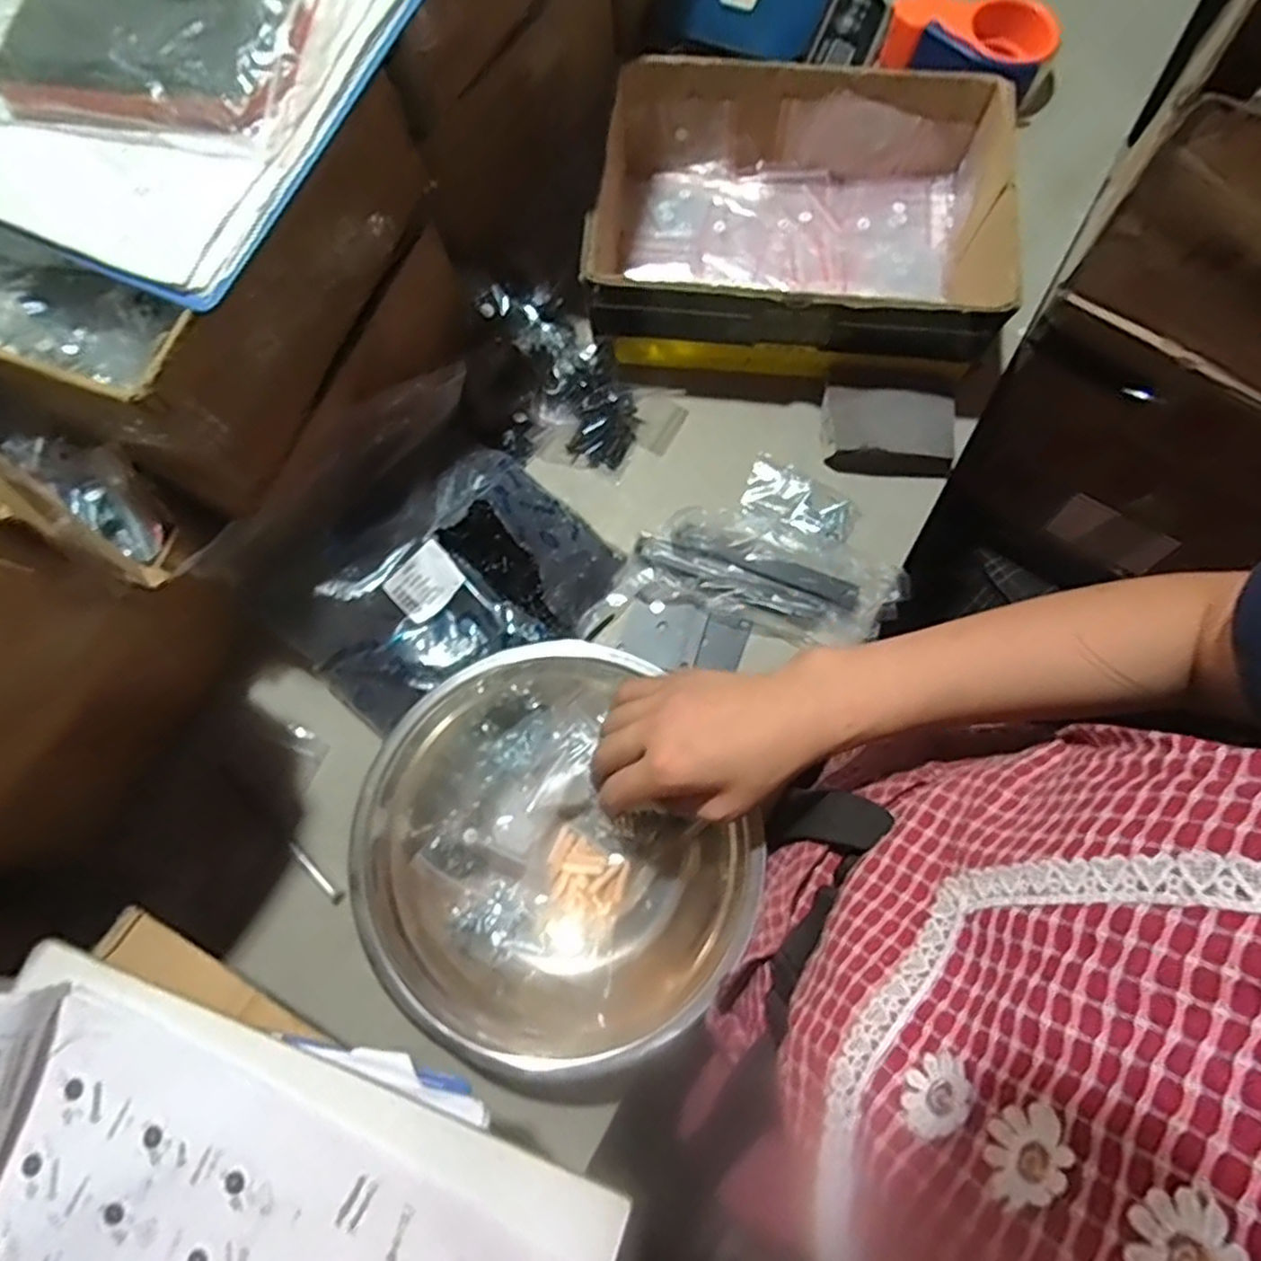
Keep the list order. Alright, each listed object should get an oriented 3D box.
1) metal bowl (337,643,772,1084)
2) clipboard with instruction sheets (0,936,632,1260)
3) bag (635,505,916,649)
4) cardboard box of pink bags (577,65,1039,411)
[{"bbox_3d":[-0.056,0.144,0.481,0.232,0.094,0.245,0,76,2],"label":"metal bowl"},{"bbox_3d":[-0.194,0.316,0.313,0.326,0.043,0.233,20,78,6],"label":"clipboard with instruction sheets"},{"bbox_3d":[0.104,-0.042,0.532,0.191,0.028,0.076,15,77,5],"label":"bag"},{"bbox_3d":[0.129,-0.316,0.564,0.303,0.092,0.230,7,77,3],"label":"cardboard box of pink bags"}]

